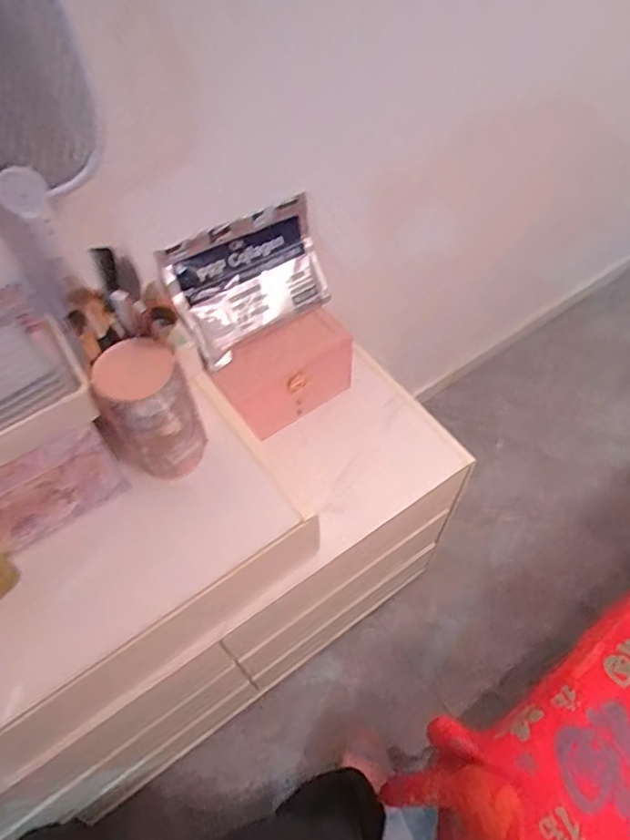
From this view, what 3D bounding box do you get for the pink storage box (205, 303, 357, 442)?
[{"bbox_3d":[-0.051,-0.074,0.900,0.216,0.147,0.088,-31,63,-19],"label":"pink storage box"}]

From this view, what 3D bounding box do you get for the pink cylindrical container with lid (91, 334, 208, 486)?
[{"bbox_3d":[-0.200,-0.007,0.672,0.100,0.197,0.079,-8,57,-3],"label":"pink cylindrical container with lid"}]

